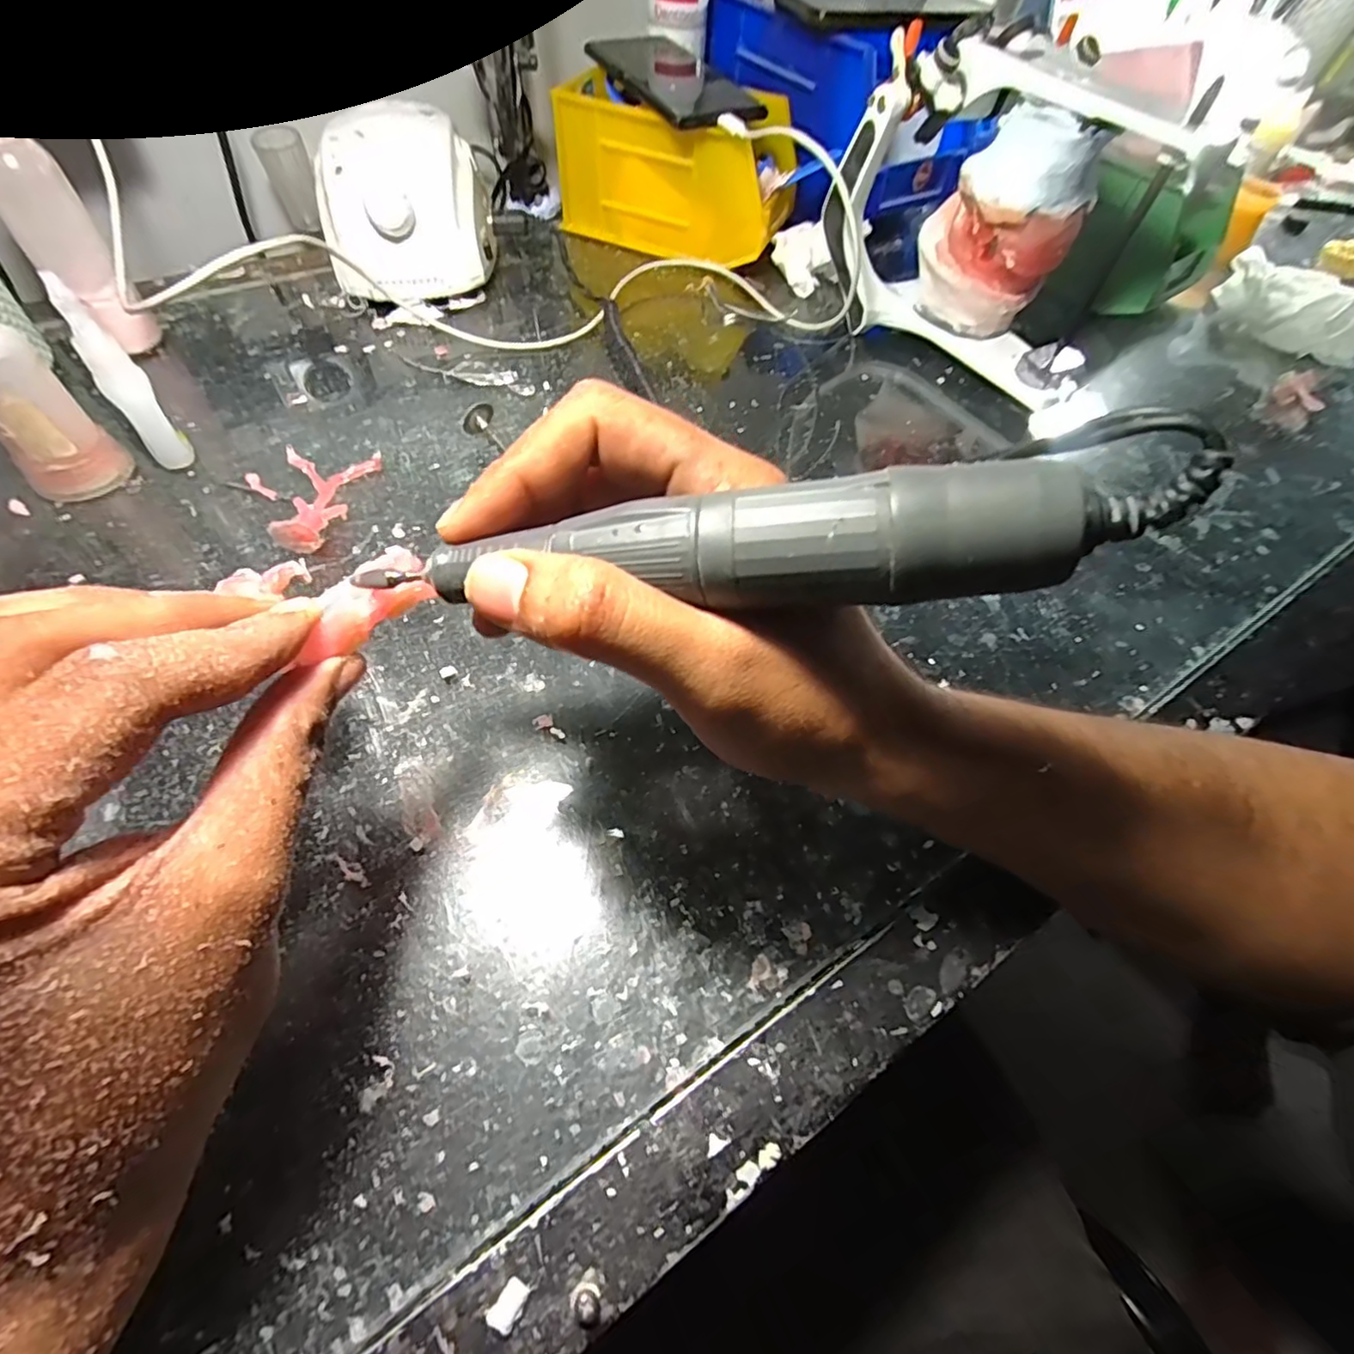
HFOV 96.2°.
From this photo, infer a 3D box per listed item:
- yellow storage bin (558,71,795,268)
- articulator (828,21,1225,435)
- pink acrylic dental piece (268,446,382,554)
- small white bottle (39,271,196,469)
[{"bbox_3d":[0.004,-0.396,0.479,0.168,0.087,0.103,24,59,10],"label":"yellow storage bin"},{"bbox_3d":[0.194,-0.273,0.377,0.193,0.152,0.112,38,62,18],"label":"articulator"},{"bbox_3d":[-0.177,-0.090,0.309,0.042,0.018,0.066,-5,58,-8],"label":"pink acrylic dental piece"},{"bbox_3d":[-0.267,-0.142,0.294,0.019,0.085,0.019,-37,68,-25],"label":"small white bottle"}]

